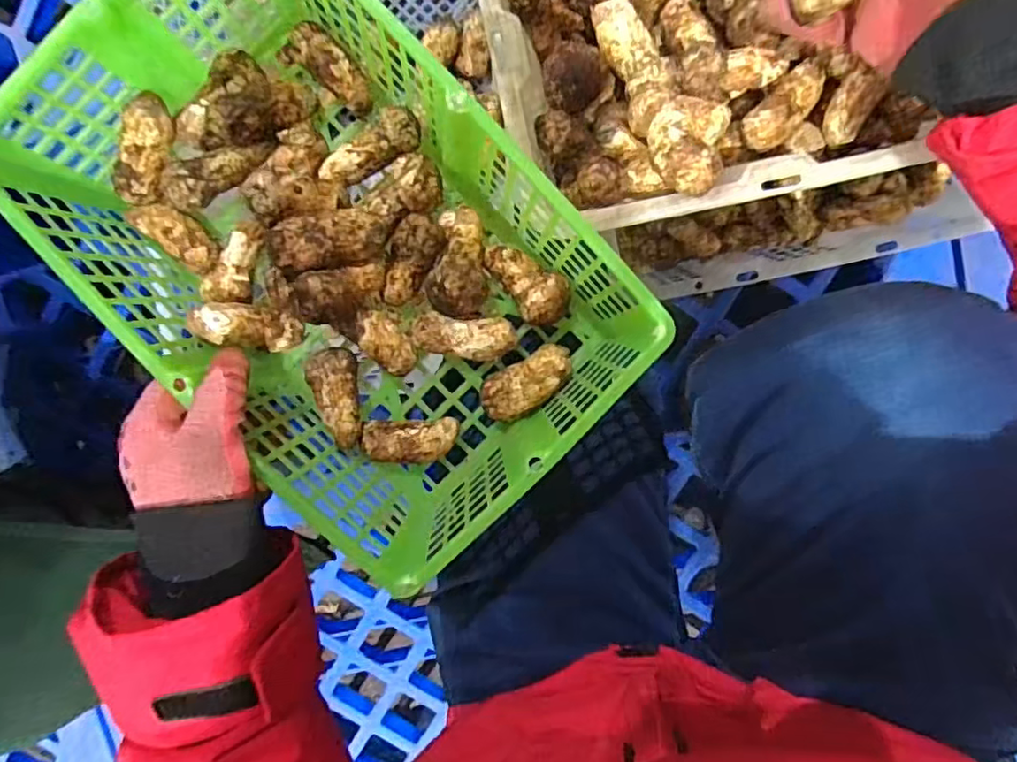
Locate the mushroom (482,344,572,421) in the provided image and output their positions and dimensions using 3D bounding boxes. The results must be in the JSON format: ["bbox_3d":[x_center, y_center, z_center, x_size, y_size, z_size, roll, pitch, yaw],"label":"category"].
[{"bbox_3d":[0.014,0.000,0.415,0.063,0.038,0.032,-29,94,8],"label":"mushroom"}]

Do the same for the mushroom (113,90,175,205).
[{"bbox_3d":[-0.229,-0.144,0.387,0.023,0.023,0.071,33,121,0],"label":"mushroom"}]

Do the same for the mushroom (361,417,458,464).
[{"bbox_3d":[-0.065,0.039,0.416,0.062,0.032,0.027,-2,97,5],"label":"mushroom"}]

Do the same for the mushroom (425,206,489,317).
[{"bbox_3d":[-0.032,-0.078,0.397,0.037,0.027,0.068,1,77,5],"label":"mushroom"}]

